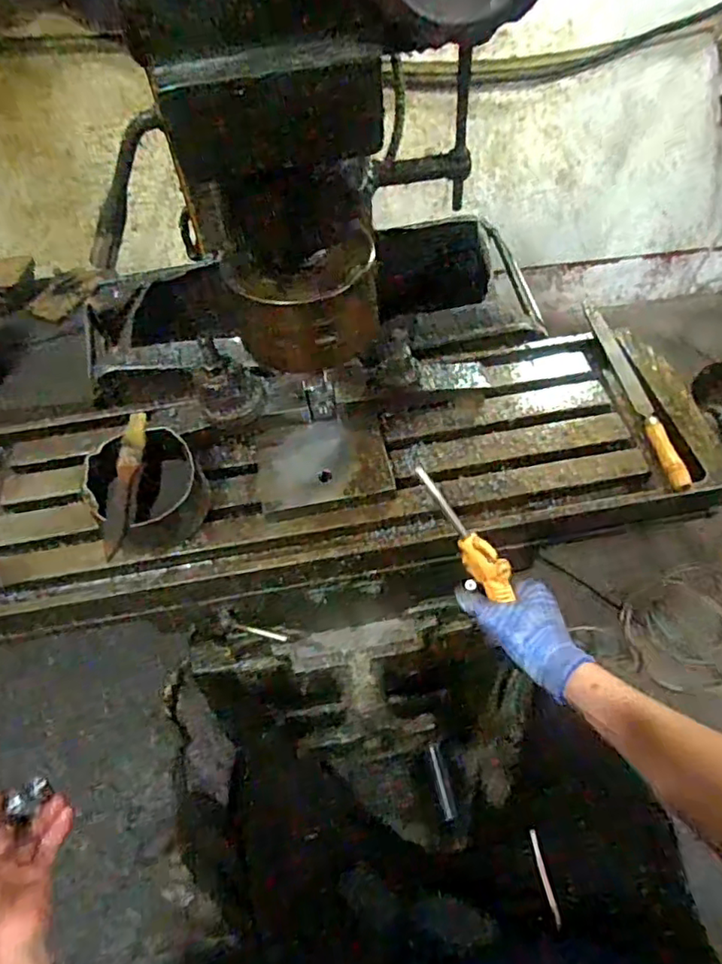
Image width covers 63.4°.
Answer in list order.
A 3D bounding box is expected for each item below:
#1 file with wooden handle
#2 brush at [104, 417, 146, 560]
[{"bbox_3d":[0.296,-0.099,0.629,0.028,0.025,0.260,-6,54,-1],"label":"file with wooden handle"},{"bbox_3d":[-0.214,0.000,0.527,0.024,0.022,0.140,-3,54,1],"label":"brush"}]

